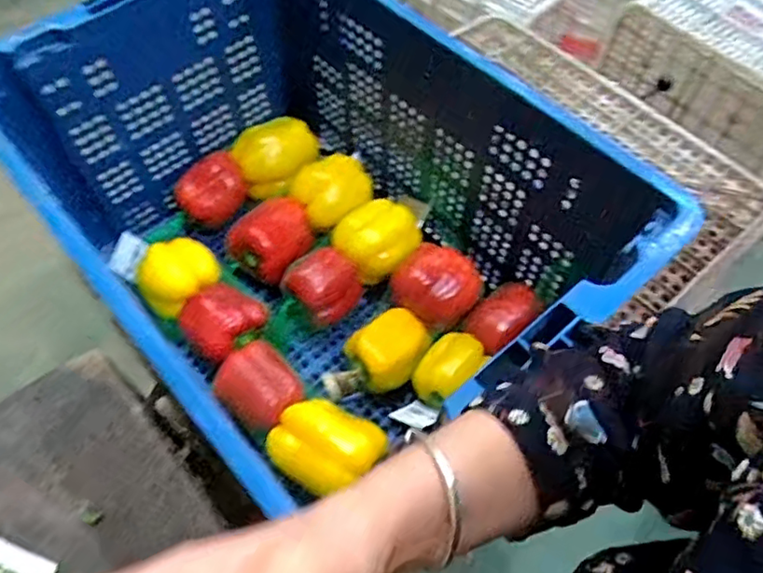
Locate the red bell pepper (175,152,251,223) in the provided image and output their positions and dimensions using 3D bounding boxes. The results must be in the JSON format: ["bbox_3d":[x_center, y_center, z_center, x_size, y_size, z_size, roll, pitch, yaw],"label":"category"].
[{"bbox_3d":[-0.221,-0.127,0.798,0.093,0.062,0.061,-41,68,-19],"label":"red bell pepper"}]

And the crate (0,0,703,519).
[{"bbox_3d":[-0.076,-0.068,0.662,0.391,0.317,0.565,-35,66,-16],"label":"crate"}]

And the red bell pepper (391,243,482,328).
[{"bbox_3d":[0.062,0.000,0.721,0.106,0.072,0.083,29,66,16],"label":"red bell pepper"}]

